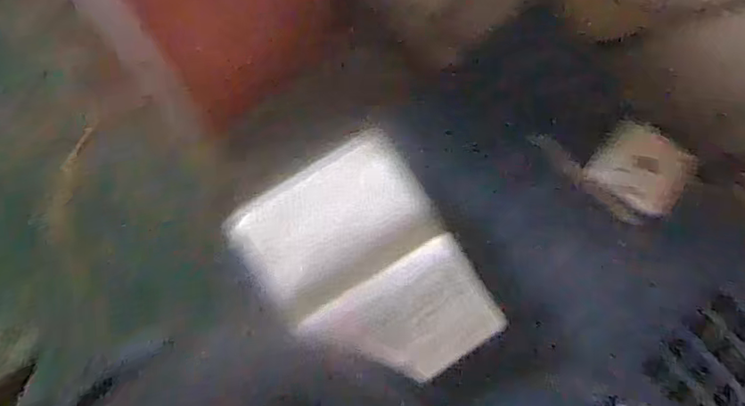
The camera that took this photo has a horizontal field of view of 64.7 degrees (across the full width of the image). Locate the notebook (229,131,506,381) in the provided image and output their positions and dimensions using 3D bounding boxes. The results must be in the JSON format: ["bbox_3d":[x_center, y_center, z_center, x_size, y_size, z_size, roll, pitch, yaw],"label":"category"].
[{"bbox_3d":[-0.004,0.081,0.691,0.213,0.026,0.279,-34,85,-8],"label":"notebook"}]

